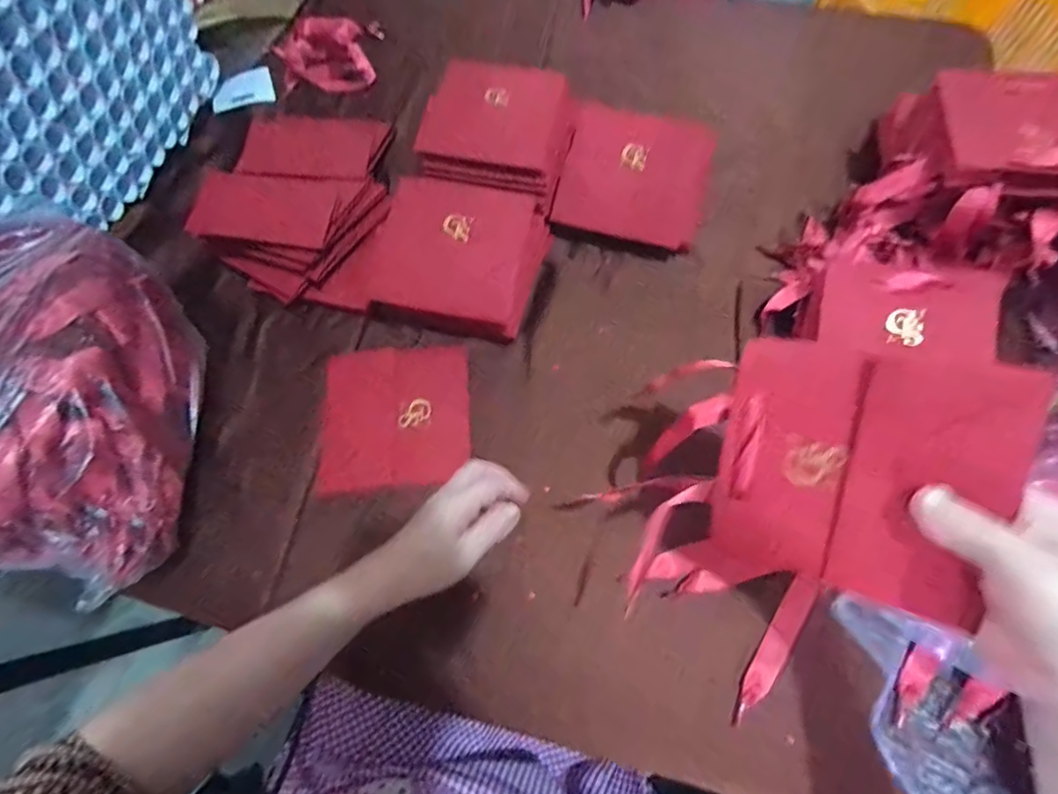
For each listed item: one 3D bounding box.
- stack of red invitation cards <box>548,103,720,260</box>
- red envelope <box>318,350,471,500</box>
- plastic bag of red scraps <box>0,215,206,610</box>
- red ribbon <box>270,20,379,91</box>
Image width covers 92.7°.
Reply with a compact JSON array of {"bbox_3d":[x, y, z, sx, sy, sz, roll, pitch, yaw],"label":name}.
[{"bbox_3d":[0.114,-0.235,0.549,0.153,0.018,0.145,14,91,4],"label":"stack of red invitation cards"},{"bbox_3d":[-0.127,0.017,0.480,0.136,0.010,0.143,-3,67,-2],"label":"red envelope"},{"bbox_3d":[-0.398,0.010,0.406,0.258,0.149,0.261,12,67,5],"label":"plastic bag of red scraps"},{"bbox_3d":[-0.285,-0.474,0.697,0.117,0.028,0.146,-18,68,-8],"label":"red ribbon"}]

